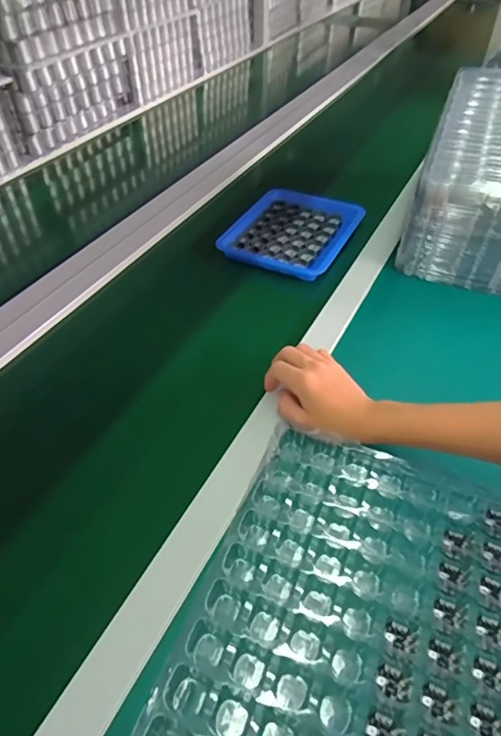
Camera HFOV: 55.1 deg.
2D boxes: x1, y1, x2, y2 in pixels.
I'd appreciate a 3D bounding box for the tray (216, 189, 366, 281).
[{"bbox_3d":[0.060,-0.221,0.770,0.192,0.019,0.219,19,49,20],"label":"tray"}]

